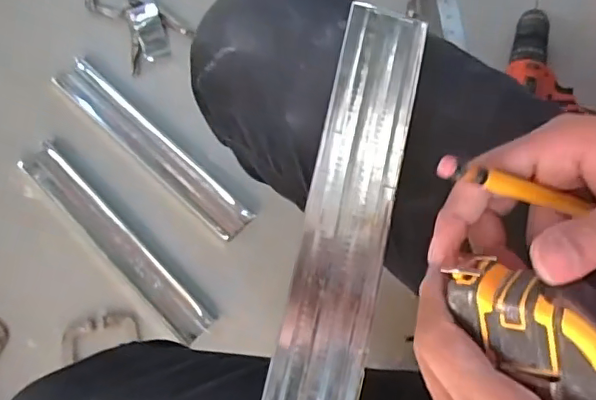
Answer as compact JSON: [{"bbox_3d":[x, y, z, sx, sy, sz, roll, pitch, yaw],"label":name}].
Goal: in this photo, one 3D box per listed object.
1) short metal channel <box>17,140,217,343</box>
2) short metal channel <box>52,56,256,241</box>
[{"bbox_3d":[-0.221,0.047,0.679,0.304,0.016,0.049,44,78,9],"label":"short metal channel"},{"bbox_3d":[-0.181,-0.067,0.700,0.302,0.020,0.057,41,77,9],"label":"short metal channel"}]

